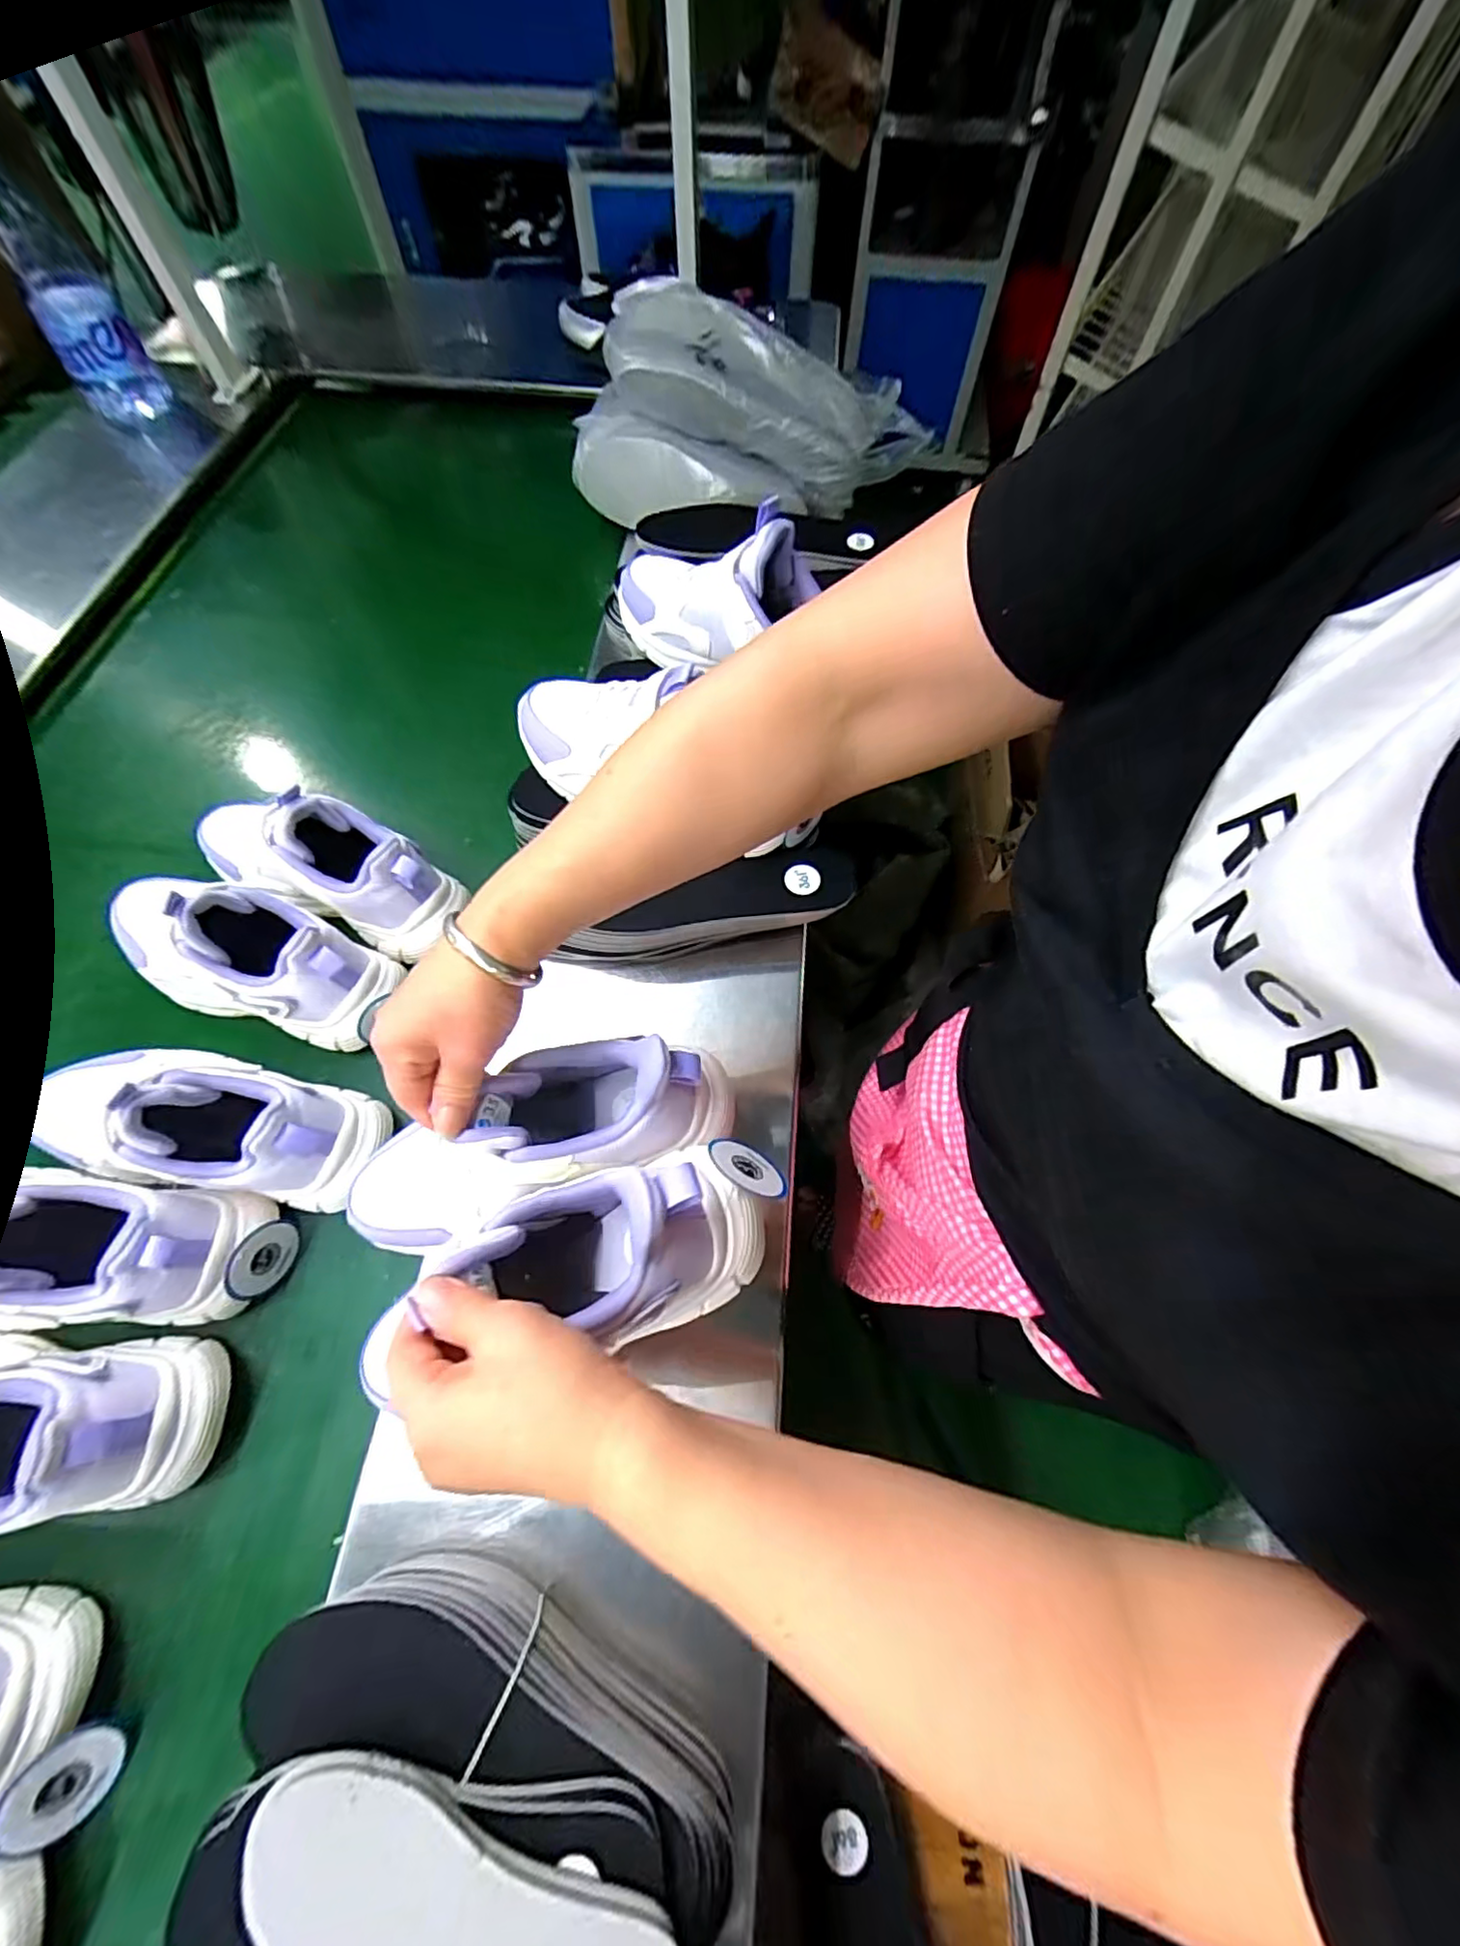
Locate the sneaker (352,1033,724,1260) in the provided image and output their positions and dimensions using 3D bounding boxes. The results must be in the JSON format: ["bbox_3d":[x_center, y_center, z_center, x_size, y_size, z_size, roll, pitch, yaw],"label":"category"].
[{"bbox_3d":[-0.122,0.096,0.363,0.232,0.098,0.070,-21,66,5],"label":"sneaker"}]

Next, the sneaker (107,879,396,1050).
[{"bbox_3d":[-0.371,-0.022,0.459,0.219,0.112,0.083,16,66,7],"label":"sneaker"}]

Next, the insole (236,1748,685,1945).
[{"bbox_3d":[-0.105,0.375,0.246,0.176,0.013,0.069,13,73,1],"label":"insole"}]

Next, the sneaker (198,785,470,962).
[{"bbox_3d":[-0.330,-0.098,0.491,0.233,0.105,0.087,21,66,9],"label":"sneaker"}]

